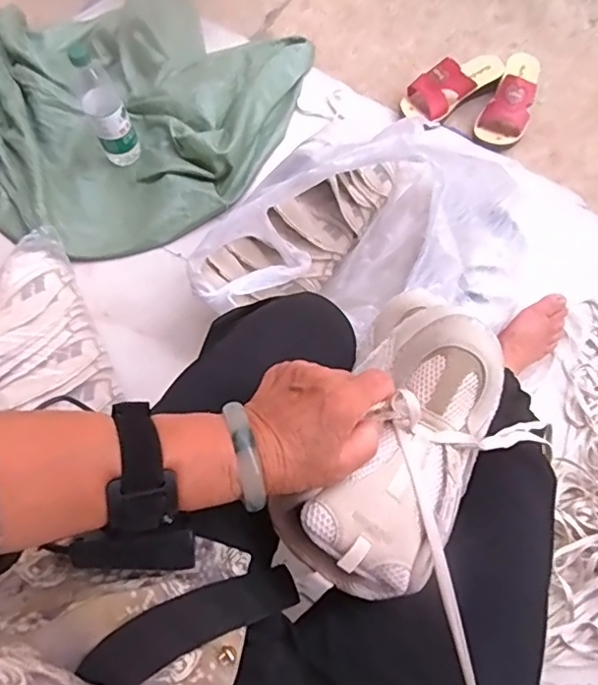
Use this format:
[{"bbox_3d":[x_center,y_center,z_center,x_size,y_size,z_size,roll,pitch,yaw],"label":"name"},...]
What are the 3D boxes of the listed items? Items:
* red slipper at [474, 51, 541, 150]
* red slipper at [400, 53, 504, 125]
[{"bbox_3d":[0.402,-0.456,1.043,0.086,0.074,0.217,27,69,10],"label":"red slipper"},{"bbox_3d":[0.286,-0.482,1.049,0.220,0.075,0.088,-38,73,-16],"label":"red slipper"}]

